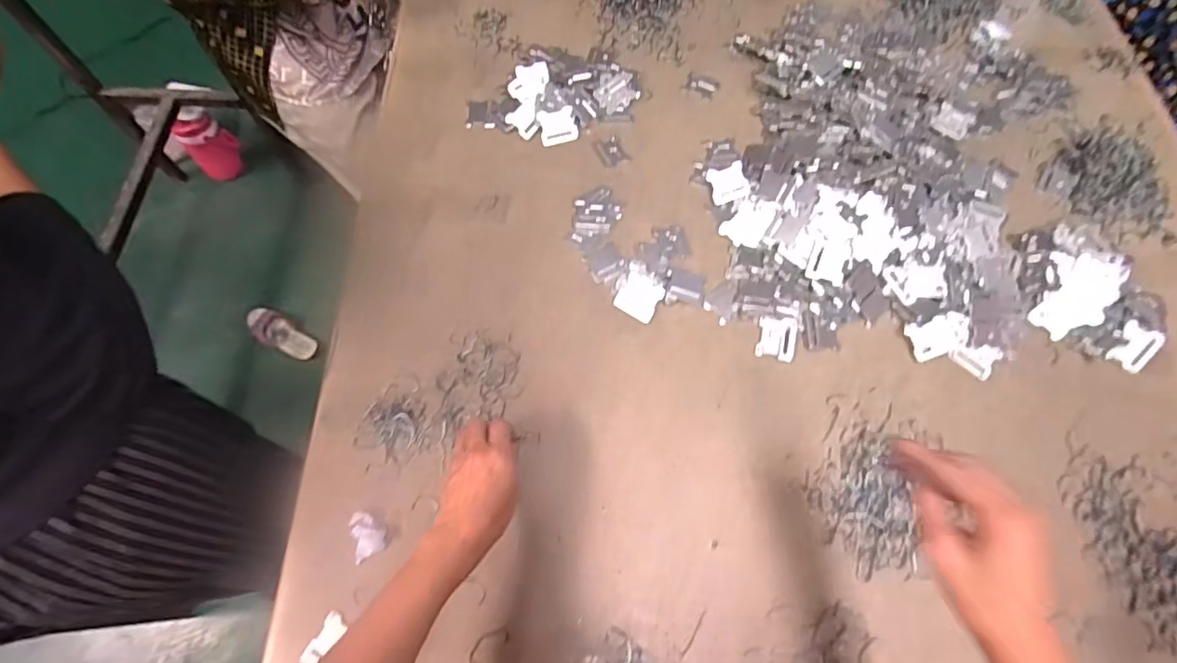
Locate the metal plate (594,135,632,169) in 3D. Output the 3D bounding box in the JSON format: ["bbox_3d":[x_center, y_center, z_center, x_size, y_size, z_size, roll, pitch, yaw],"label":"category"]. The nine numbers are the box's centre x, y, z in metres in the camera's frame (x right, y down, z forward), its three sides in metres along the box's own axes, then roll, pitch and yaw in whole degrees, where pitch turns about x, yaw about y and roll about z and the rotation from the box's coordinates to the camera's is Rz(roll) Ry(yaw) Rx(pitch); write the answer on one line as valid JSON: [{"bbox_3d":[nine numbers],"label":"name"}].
[{"bbox_3d":[0.033,-0.258,0.786,0.039,0.005,0.049,-25,69,-13],"label":"metal plate"}]

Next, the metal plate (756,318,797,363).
[{"bbox_3d":[0.230,0.008,0.665,0.043,0.009,0.053,13,65,3],"label":"metal plate"}]

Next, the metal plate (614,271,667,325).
[{"bbox_3d":[0.064,-0.044,0.680,0.050,0.005,0.056,27,74,10],"label":"metal plate"}]

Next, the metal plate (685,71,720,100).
[{"bbox_3d":[0.176,-0.384,0.852,0.053,0.004,0.040,30,68,11],"label":"metal plate"}]

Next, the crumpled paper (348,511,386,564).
[{"bbox_3d":[-0.220,0.202,0.545,0.027,0.011,0.048,-17,67,-10],"label":"crumpled paper"}]

